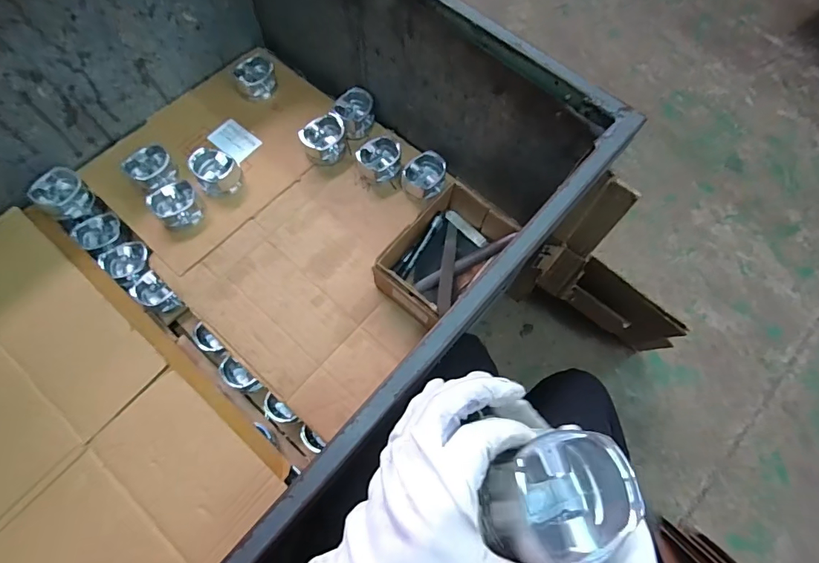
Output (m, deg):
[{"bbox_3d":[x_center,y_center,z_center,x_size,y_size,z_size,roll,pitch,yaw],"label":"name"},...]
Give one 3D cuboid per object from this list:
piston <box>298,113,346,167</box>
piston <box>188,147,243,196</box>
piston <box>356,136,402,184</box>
[{"bbox_3d":[-0.154,-0.258,0.813,0.070,0.049,0.082,34,73,12],"label":"piston"},{"bbox_3d":[-0.333,-0.190,0.778,0.069,0.059,0.063,0,69,0],"label":"piston"},{"bbox_3d":[-0.052,-0.215,0.803,0.076,0.048,0.071,0,69,0],"label":"piston"}]

